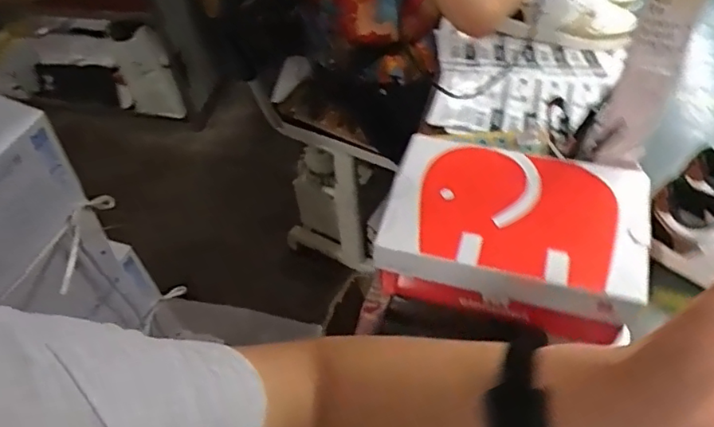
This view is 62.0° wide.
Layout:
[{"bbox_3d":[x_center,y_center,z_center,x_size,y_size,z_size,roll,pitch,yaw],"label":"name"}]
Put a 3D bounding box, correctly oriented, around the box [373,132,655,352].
[{"bbox_3d":[0.160,0.027,0.617,0.244,0.097,0.178,15,54,17],"label":"box"}]

